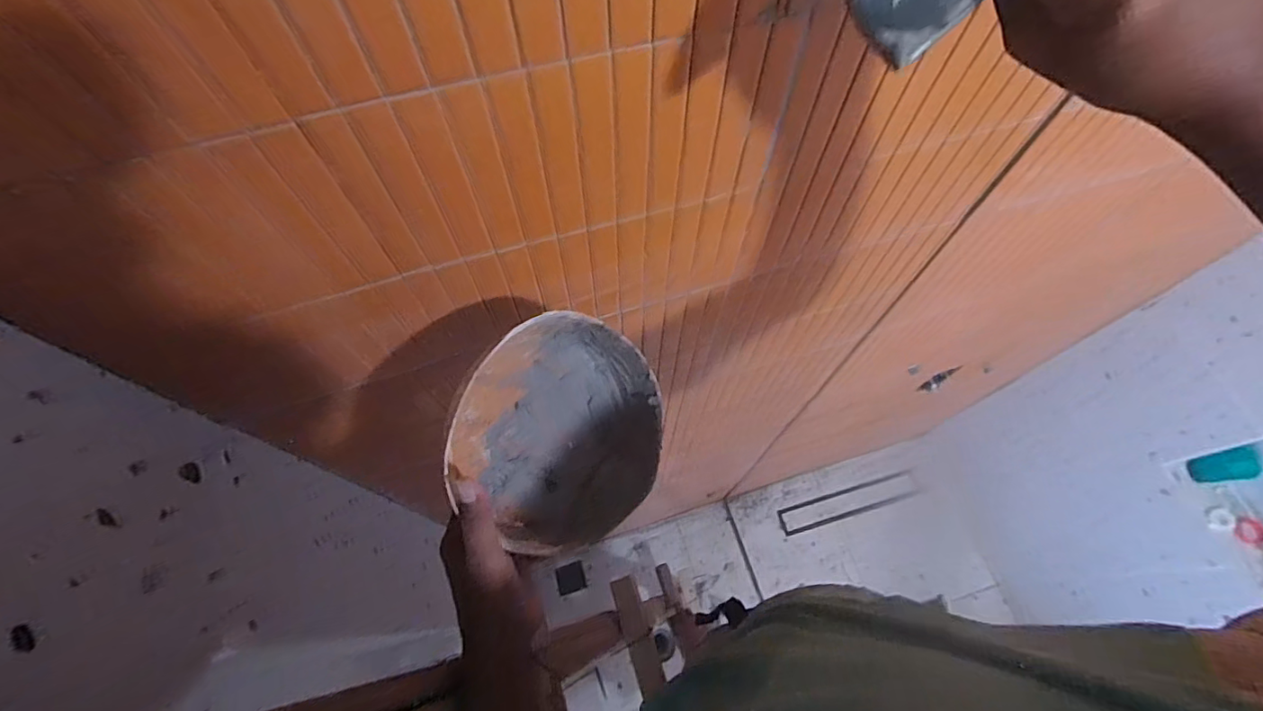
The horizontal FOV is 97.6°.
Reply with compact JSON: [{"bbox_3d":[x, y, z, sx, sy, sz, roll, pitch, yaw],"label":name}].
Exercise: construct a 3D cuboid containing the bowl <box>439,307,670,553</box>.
[{"bbox_3d":[-0.057,0.064,0.446,0.169,0.055,0.188,-14,101,-33],"label":"bowl"}]

